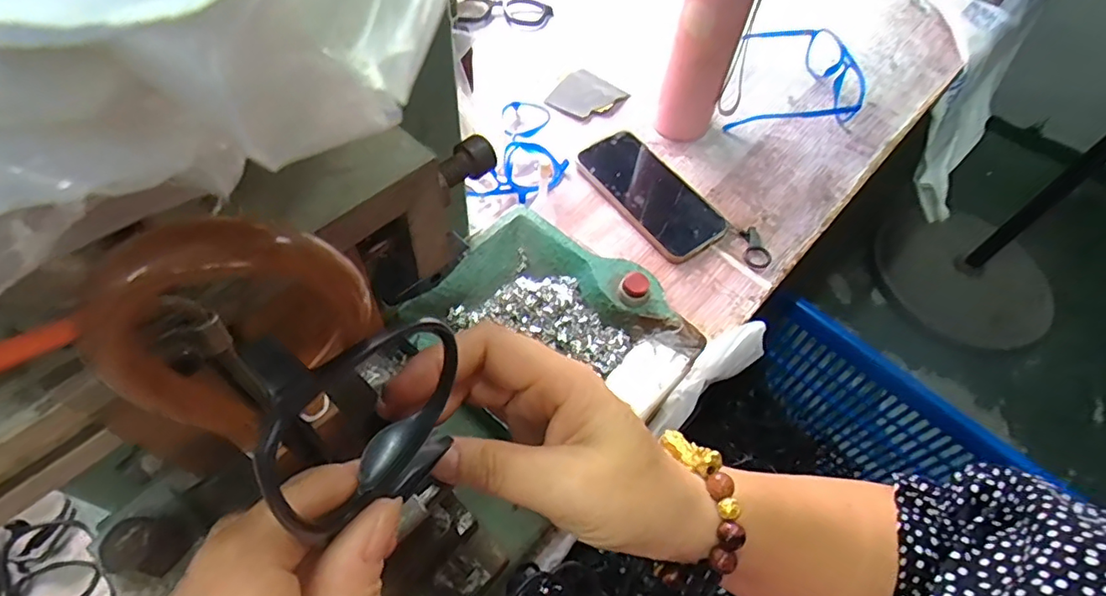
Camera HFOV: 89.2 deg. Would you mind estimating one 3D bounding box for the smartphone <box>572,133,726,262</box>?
[{"bbox_3d":[0.100,-0.107,0.568,0.085,0.017,0.158,-30,64,-21],"label":"smartphone"}]

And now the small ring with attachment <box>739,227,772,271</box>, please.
[{"bbox_3d":[0.197,-0.049,0.544,0.026,0.004,0.049,6,57,0],"label":"small ring with attachment"}]

